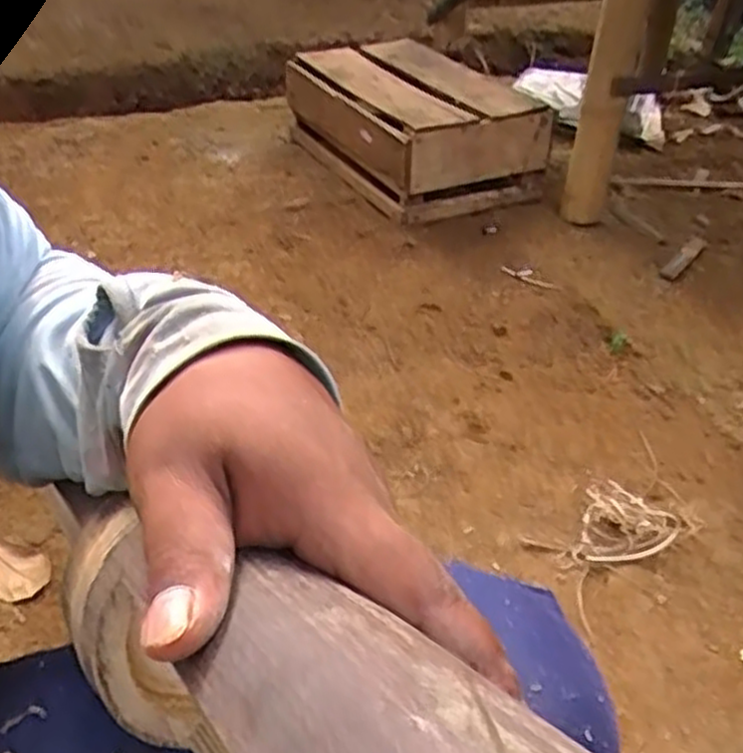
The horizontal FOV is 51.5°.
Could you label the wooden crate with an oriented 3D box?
[{"bbox_3d":[0.068,-0.558,1.686,0.329,0.227,0.597,-20,45,-27],"label":"wooden crate"}]

